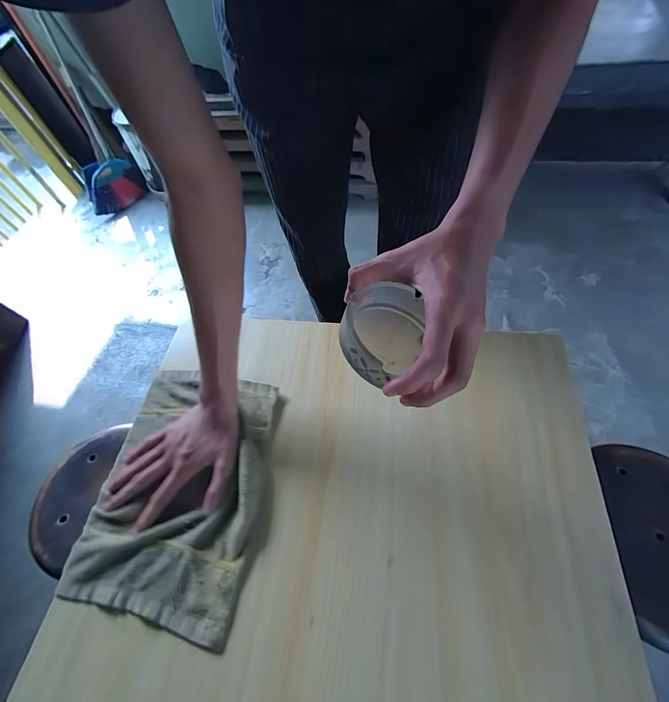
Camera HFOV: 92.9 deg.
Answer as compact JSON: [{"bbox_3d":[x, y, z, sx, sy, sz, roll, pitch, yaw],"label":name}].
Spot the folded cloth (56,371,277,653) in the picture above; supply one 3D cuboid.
[{"bbox_3d":[-0.196,0.160,0.404,0.201,0.031,0.291,3,55,7],"label":"folded cloth"}]

